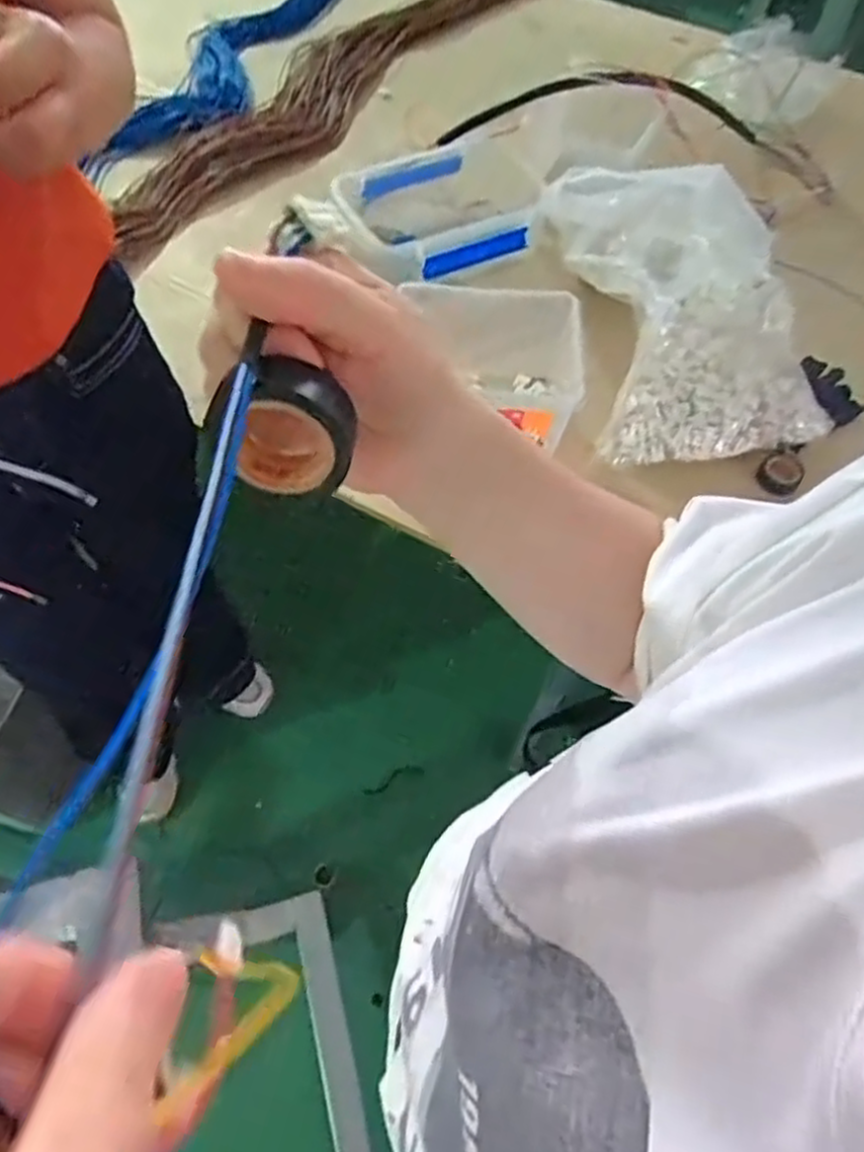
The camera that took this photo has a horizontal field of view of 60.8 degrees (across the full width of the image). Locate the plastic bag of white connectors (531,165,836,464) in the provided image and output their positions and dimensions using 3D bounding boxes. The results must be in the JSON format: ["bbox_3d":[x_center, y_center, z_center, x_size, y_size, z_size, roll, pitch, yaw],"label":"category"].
[{"bbox_3d":[0.312,-0.315,0.847,0.303,0.161,0.329,-7,62,-6],"label":"plastic bag of white connectors"}]

